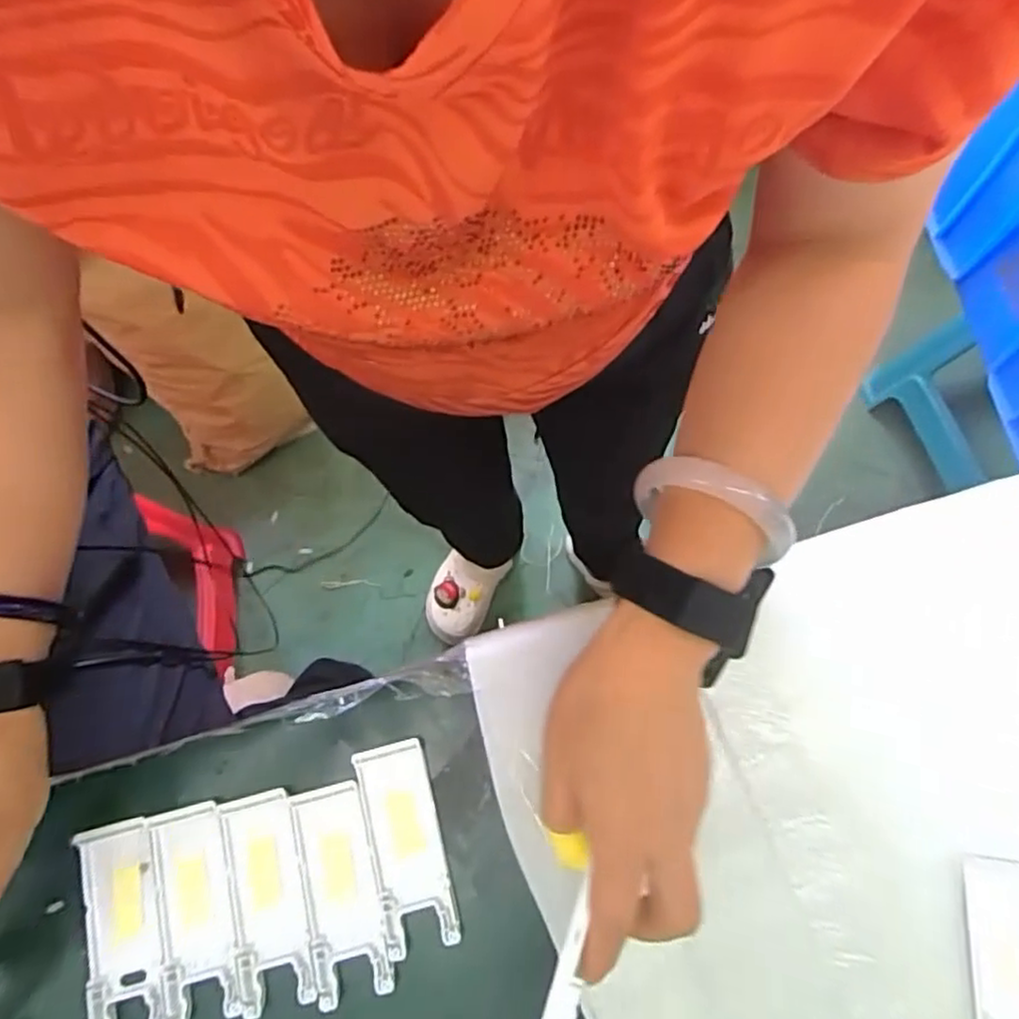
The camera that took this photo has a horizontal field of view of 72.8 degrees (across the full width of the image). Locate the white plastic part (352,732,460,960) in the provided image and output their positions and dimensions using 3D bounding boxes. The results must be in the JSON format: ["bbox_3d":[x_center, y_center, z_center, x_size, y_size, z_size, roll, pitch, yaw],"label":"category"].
[{"bbox_3d":[-0.058,0.185,0.383,0.039,0.007,0.104,-14,72,-3],"label":"white plastic part"}]

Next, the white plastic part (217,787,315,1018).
[{"bbox_3d":[-0.133,0.211,0.377,0.040,0.006,0.105,-14,72,-3],"label":"white plastic part"}]

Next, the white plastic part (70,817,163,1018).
[{"bbox_3d":[-0.210,0.226,0.373,0.037,0.009,0.104,-14,72,-3],"label":"white plastic part"}]

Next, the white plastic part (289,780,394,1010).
[{"bbox_3d":[-0.094,0.207,0.378,0.039,0.004,0.104,-15,72,-3],"label":"white plastic part"}]

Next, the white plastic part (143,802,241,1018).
[{"bbox_3d":[-0.173,0.218,0.377,0.039,0.008,0.104,-14,72,-3],"label":"white plastic part"}]

